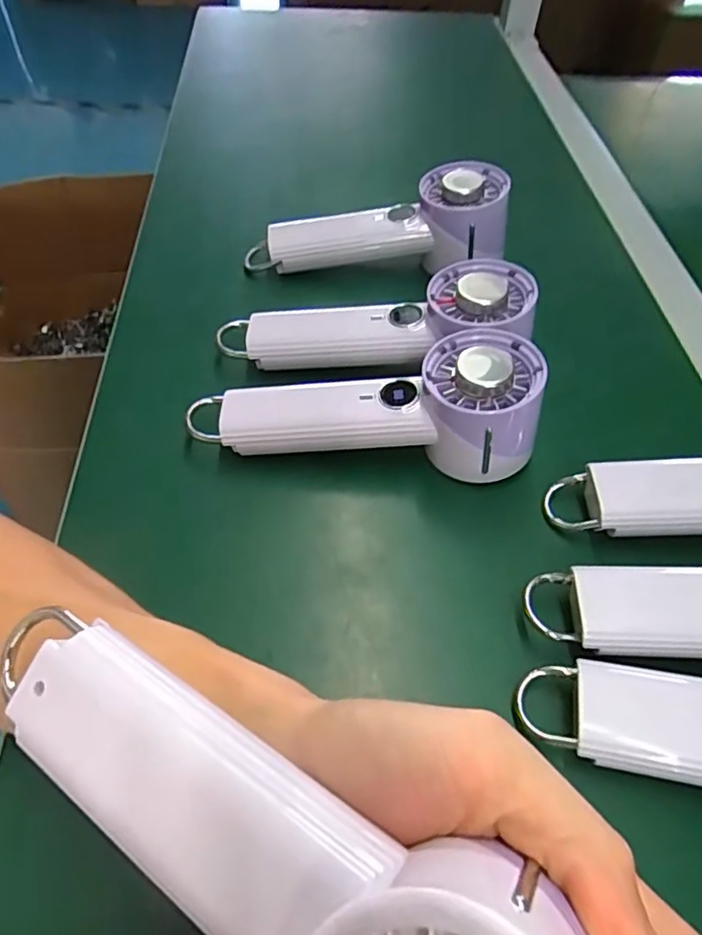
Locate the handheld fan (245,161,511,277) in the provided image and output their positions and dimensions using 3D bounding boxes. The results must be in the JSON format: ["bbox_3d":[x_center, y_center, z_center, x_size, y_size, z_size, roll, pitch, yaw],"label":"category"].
[{"bbox_3d":[0.018,-0.177,0.455,0.196,0.054,0.064,-6,51,12],"label":"handheld fan"}]

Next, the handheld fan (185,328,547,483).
[{"bbox_3d":[0.006,-0.029,0.346,0.198,0.058,0.064,-4,52,9],"label":"handheld fan"}]

